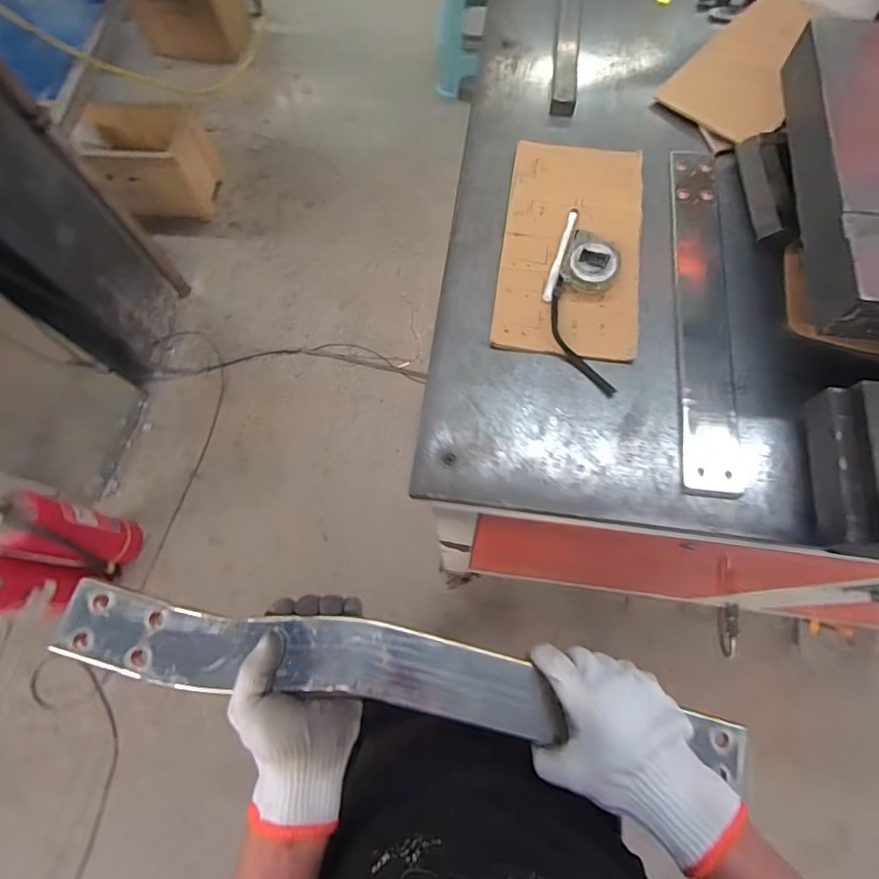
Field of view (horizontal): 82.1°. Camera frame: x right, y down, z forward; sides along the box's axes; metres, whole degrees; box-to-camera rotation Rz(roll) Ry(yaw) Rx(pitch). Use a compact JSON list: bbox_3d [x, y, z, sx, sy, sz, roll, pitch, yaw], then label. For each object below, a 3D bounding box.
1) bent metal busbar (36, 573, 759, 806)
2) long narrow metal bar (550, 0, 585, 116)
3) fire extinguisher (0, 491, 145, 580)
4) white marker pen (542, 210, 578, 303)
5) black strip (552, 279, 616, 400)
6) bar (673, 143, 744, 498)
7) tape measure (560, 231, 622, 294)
[{"bbox_3d":[-0.023,0.197,0.417,0.563,0.018,0.068,11,70,-2],"label":"bent metal busbar"},{"bbox_3d":[0.227,-0.809,0.842,0.040,0.020,0.711,7,70,4],"label":"long narrow metal bar"},{"bbox_3d":[-0.884,0.220,1.176,0.128,0.445,0.143,8,71,5],"label":"fire extinguisher"},{"bbox_3d":[0.151,-0.232,0.622,0.012,0.011,0.141,17,71,8],"label":"white marker pen"},{"bbox_3d":[0.155,-0.117,0.587,0.040,0.022,0.153,-20,70,-6],"label":"black strip"},{"bbox_3d":[0.315,-0.167,0.606,0.057,0.008,0.476,6,70,4],"label":"bar"},{"bbox_3d":[0.183,-0.211,0.606,0.065,0.027,0.062,20,71,9],"label":"tape measure"}]

